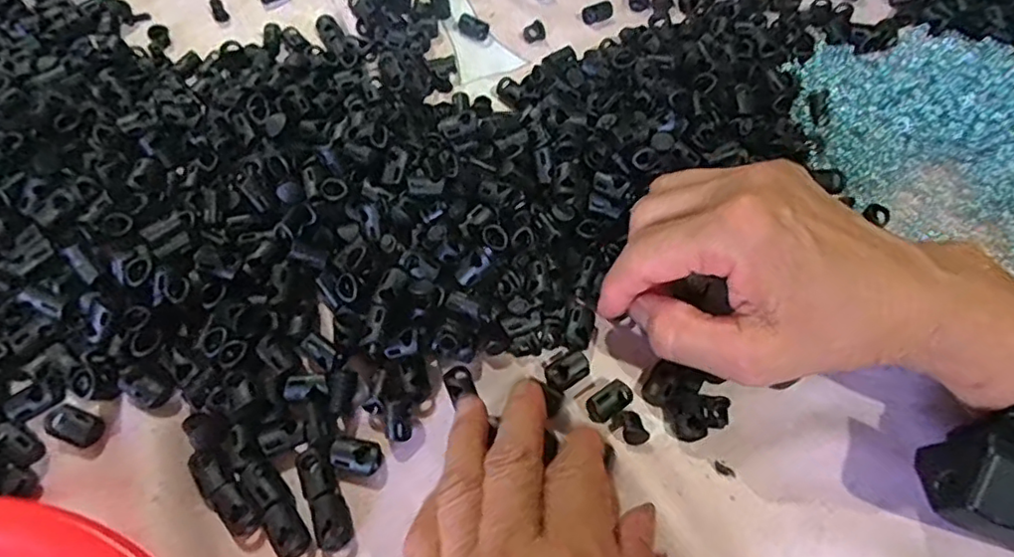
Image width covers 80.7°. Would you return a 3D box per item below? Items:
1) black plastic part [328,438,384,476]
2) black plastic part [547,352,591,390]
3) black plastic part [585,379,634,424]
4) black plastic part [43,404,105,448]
[{"bbox_3d":[-0.065,0.077,0.257,0.021,0.008,0.014,11,62,4],"label":"black plastic part"},{"bbox_3d":[0.028,0.043,0.278,0.020,0.009,0.013,-23,65,-14],"label":"black plastic part"},{"bbox_3d":[0.046,0.056,0.270,0.022,0.012,0.012,-31,67,-17],"label":"black plastic part"},{"bbox_3d":[-0.186,0.063,0.256,0.021,0.007,0.013,19,63,8],"label":"black plastic part"}]

